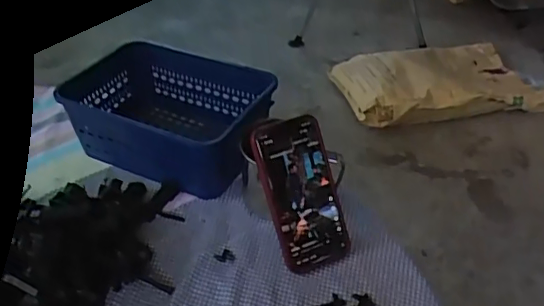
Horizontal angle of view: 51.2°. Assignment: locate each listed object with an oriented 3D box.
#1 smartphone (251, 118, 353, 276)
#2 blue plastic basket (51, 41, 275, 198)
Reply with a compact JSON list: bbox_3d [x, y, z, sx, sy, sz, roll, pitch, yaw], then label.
[{"bbox_3d":[0.032,0.043,0.607,0.075,0.156,0.015,-18,5,-22],"label":"smartphone"},{"bbox_3d":[-0.132,-0.053,0.753,0.254,0.093,0.177,20,43,21],"label":"blue plastic basket"}]

